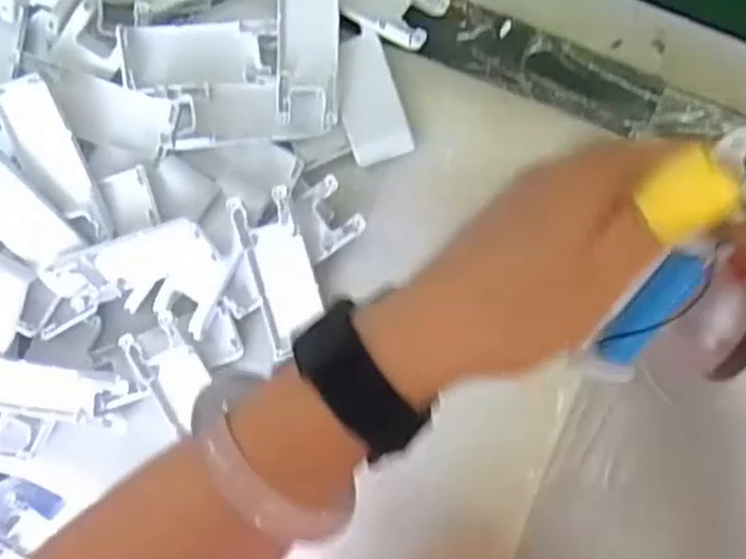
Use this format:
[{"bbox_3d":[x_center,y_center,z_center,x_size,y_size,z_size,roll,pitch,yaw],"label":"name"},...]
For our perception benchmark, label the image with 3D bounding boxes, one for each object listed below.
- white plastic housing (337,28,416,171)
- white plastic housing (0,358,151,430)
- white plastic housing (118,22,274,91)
[{"bbox_3d":[-0.002,-0.116,0.487,0.039,0.006,0.084,-18,83,5],"label":"white plastic housing"},{"bbox_3d":[-0.208,0.073,0.494,0.115,0.020,0.034,9,88,-3],"label":"white plastic housing"},{"bbox_3d":[-0.113,-0.142,0.485,0.089,0.013,0.039,-3,86,-12],"label":"white plastic housing"}]

